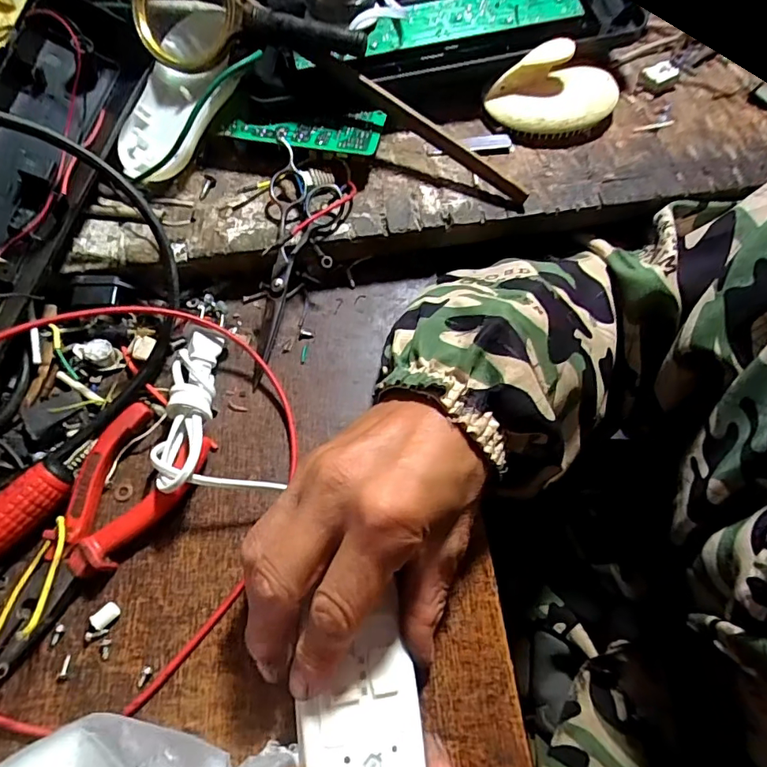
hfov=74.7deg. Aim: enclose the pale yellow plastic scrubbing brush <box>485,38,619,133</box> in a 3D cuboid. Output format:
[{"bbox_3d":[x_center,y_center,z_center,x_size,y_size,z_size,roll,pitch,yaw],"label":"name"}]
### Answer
[{"bbox_3d":[0.121,-0.201,0.341,0.089,0.034,0.044,-12,65,-5],"label":"pale yellow plastic scrubbing brush"}]

